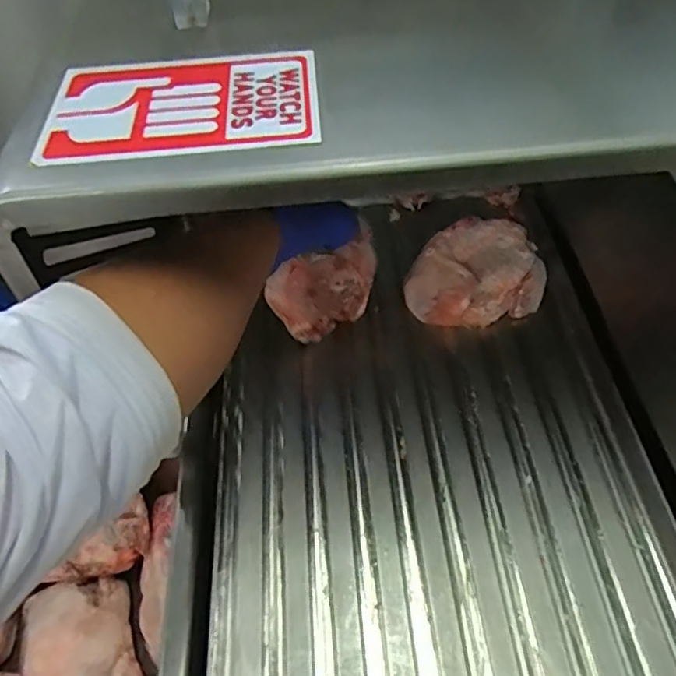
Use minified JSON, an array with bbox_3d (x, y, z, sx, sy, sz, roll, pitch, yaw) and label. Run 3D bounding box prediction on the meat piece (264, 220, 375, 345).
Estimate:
[{"bbox_3d":[-0.005,-0.052,0.607,0.130,0.099,0.041,-35,59,-21],"label":"meat piece"}]

